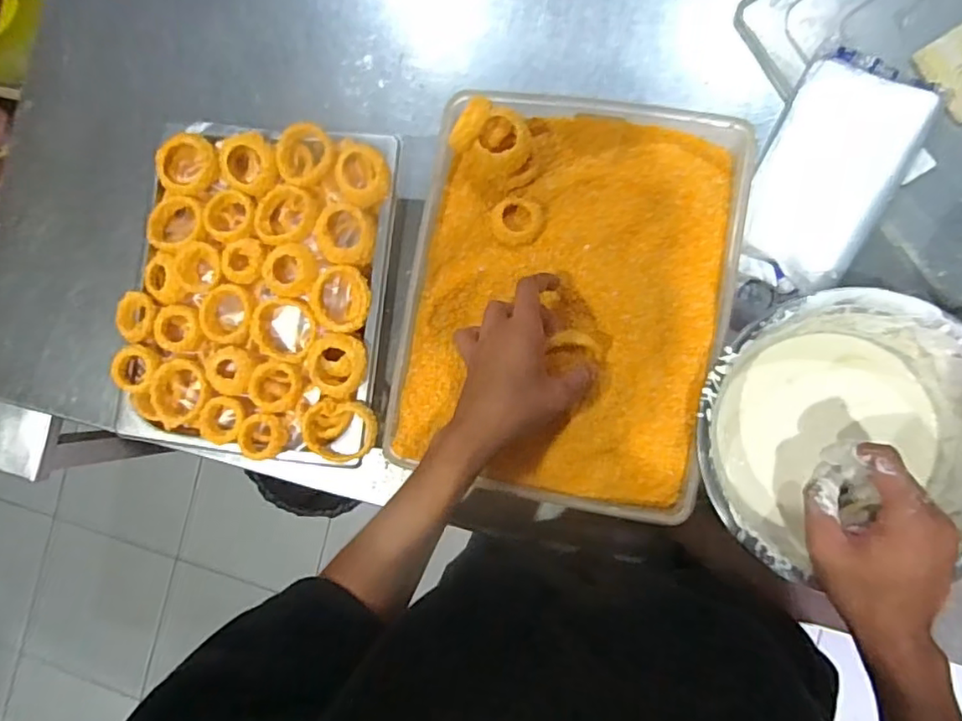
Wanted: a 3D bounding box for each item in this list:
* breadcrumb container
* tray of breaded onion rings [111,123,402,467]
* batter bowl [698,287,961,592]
[{"bbox_3d":[0.079,-0.060,0.554,0.282,0.068,0.369,10,89,10],"label":"breadcrumb container"},{"bbox_3d":[-0.218,-0.067,0.581,0.258,0.061,0.314,5,88,10],"label":"tray of breaded onion rings"},{"bbox_3d":[0.300,0.056,0.500,0.228,0.080,0.211,0,88,9],"label":"batter bowl"}]

